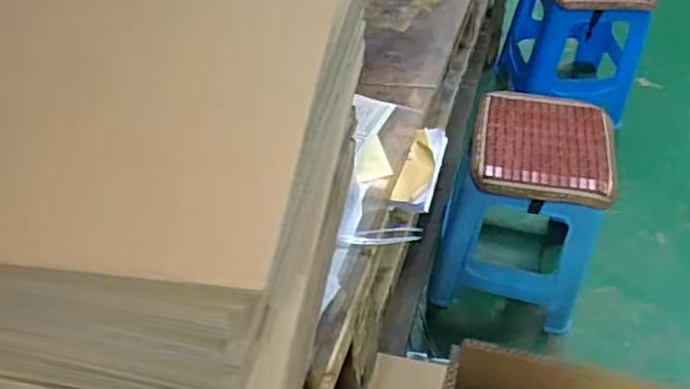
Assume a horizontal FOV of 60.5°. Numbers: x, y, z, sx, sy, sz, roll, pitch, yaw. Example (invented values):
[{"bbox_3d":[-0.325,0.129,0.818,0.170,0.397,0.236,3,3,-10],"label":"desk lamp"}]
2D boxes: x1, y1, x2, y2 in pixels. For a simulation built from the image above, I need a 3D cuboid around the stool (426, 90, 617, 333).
[{"bbox_3d":[0.416,0.049,1.373,0.308,0.429,0.300,12,51,13],"label":"stool"}]

